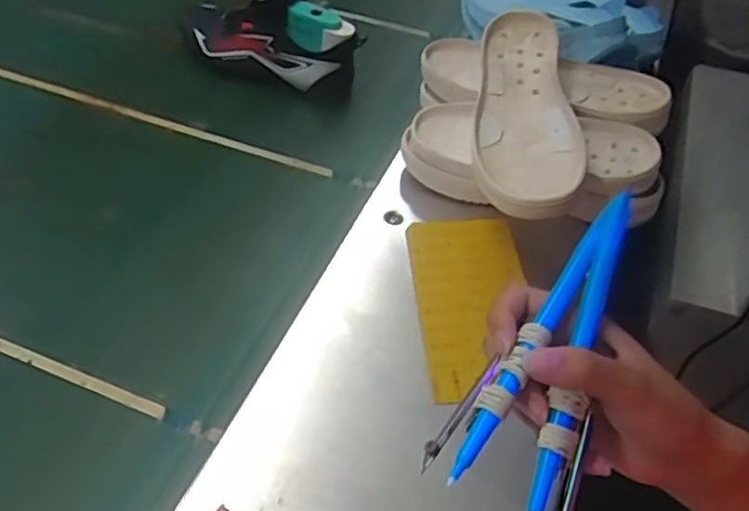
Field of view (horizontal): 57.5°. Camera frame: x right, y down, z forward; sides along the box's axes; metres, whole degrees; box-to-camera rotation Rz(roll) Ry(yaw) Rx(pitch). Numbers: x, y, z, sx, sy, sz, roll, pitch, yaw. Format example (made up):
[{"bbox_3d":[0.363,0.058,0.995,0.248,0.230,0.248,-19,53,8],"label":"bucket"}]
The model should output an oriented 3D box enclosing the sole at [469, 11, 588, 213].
[{"bbox_3d":[0.144,-0.140,0.636,0.098,0.040,0.255,7,48,5],"label":"sole"}]

